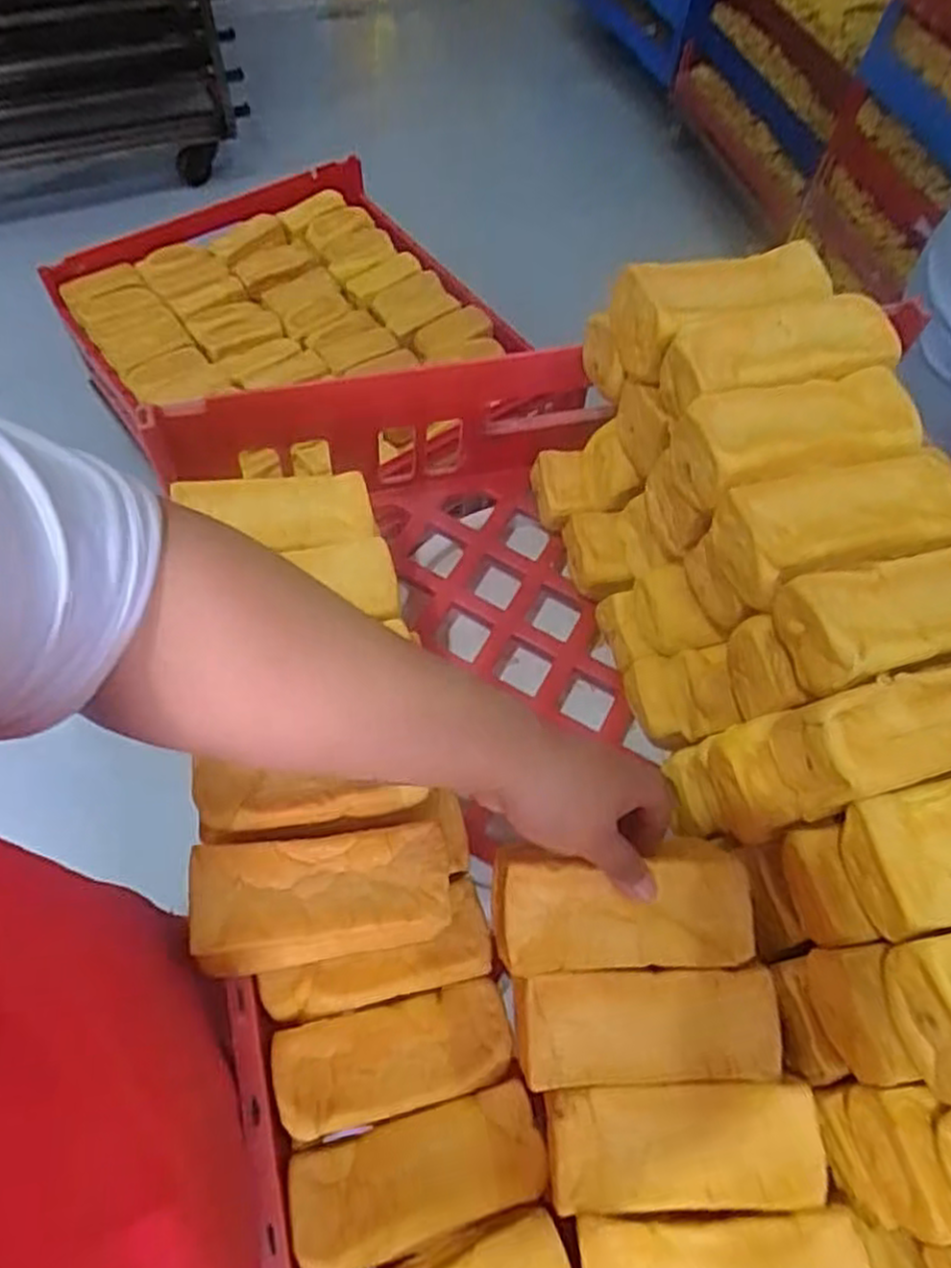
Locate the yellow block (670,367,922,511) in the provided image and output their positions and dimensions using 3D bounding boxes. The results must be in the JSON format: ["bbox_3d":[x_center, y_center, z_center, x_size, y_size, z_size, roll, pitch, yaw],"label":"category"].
[{"bbox_3d":[0.194,-0.118,0.459,0.142,0.041,0.063,-13,63,-9],"label":"yellow block"}]

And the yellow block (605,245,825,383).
[{"bbox_3d":[0.163,-0.220,0.512,0.137,0.054,0.062,-17,64,-12],"label":"yellow block"}]

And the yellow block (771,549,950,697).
[{"bbox_3d":[0.236,-0.011,0.407,0.138,0.041,0.066,-12,63,-9],"label":"yellow block"}]

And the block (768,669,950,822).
[{"bbox_3d":[0.231,0.051,0.391,0.136,0.056,0.055,-10,62,-8],"label":"block"}]

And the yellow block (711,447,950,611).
[{"bbox_3d":[0.214,-0.061,0.439,0.146,0.039,0.066,-12,63,-9],"label":"yellow block"}]

